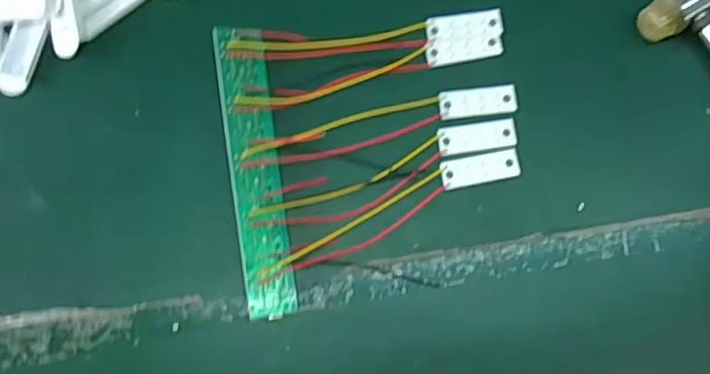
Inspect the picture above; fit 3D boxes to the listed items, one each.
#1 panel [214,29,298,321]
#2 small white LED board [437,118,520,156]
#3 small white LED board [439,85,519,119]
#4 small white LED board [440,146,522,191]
[{"bbox_3d":[-0.059,-0.011,0.378,0.030,0.004,0.173,-3,79,-31],"label":"panel"},{"bbox_3d":[0.075,-0.031,0.389,0.046,0.004,0.018,-7,80,0],"label":"small white LED board"},{"bbox_3d":[0.076,-0.053,0.394,0.047,0.004,0.018,-6,80,1],"label":"small white LED board"},{"bbox_3d":[0.076,-0.011,0.385,0.047,0.004,0.018,-11,80,0],"label":"small white LED board"}]

